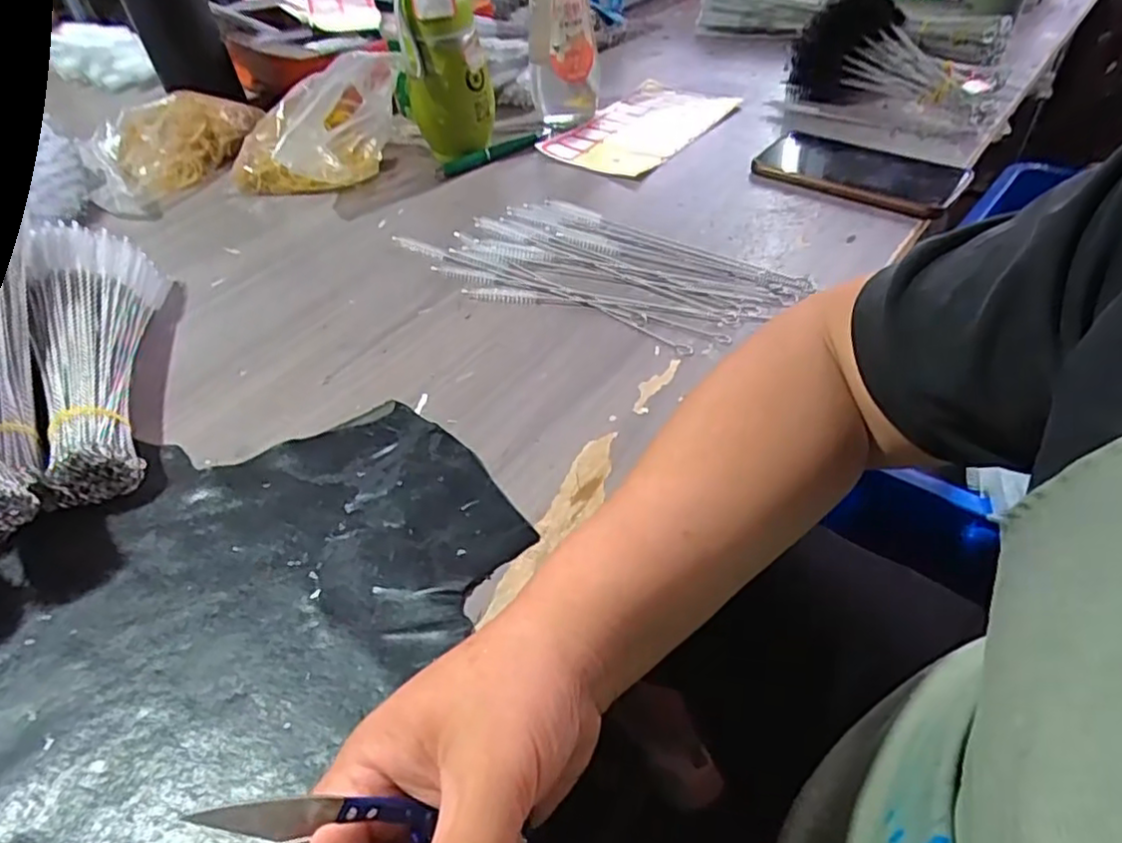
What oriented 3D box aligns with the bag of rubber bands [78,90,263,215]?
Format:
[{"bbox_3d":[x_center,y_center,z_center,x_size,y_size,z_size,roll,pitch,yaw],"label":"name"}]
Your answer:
[{"bbox_3d":[-0.394,-0.277,0.673,0.121,0.057,0.166,33,58,31],"label":"bag of rubber bands"}]

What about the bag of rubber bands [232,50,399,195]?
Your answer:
[{"bbox_3d":[-0.228,-0.272,0.612,0.151,0.110,0.107,-27,50,-19],"label":"bag of rubber bands"}]

